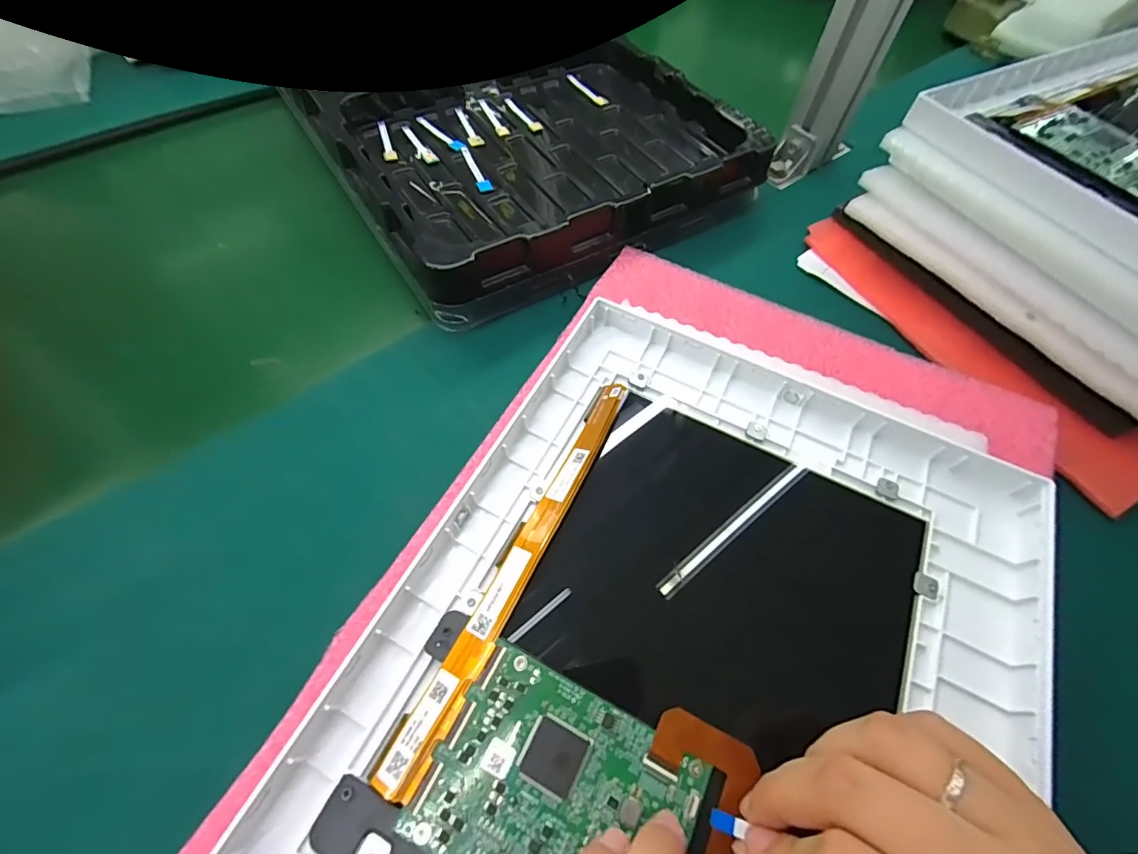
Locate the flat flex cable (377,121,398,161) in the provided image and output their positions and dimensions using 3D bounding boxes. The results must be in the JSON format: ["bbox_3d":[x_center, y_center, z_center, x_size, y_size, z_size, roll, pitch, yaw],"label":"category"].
[{"bbox_3d":[-0.154,-0.243,0.404,0.010,0.004,0.057,-15,61,-11],"label":"flat flex cable"}]

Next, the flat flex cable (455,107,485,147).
[{"bbox_3d":[-0.087,-0.265,0.423,0.014,0.004,0.057,-16,61,-12],"label":"flat flex cable"}]

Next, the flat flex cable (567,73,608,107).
[{"bbox_3d":[0.017,-0.326,0.464,0.009,0.004,0.062,-36,68,-7],"label":"flat flex cable"}]

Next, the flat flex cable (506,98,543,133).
[{"bbox_3d":[-0.041,-0.284,0.435,0.013,0.004,0.057,-25,63,-16],"label":"flat flex cable"}]

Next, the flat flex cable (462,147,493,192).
[{"bbox_3d":[-0.075,-0.213,0.393,0.012,0.004,0.062,-16,61,-12],"label":"flat flex cable"}]

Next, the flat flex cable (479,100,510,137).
[{"bbox_3d":[-0.067,-0.278,0.429,0.011,0.004,0.060,-19,62,-13],"label":"flat flex cable"}]

